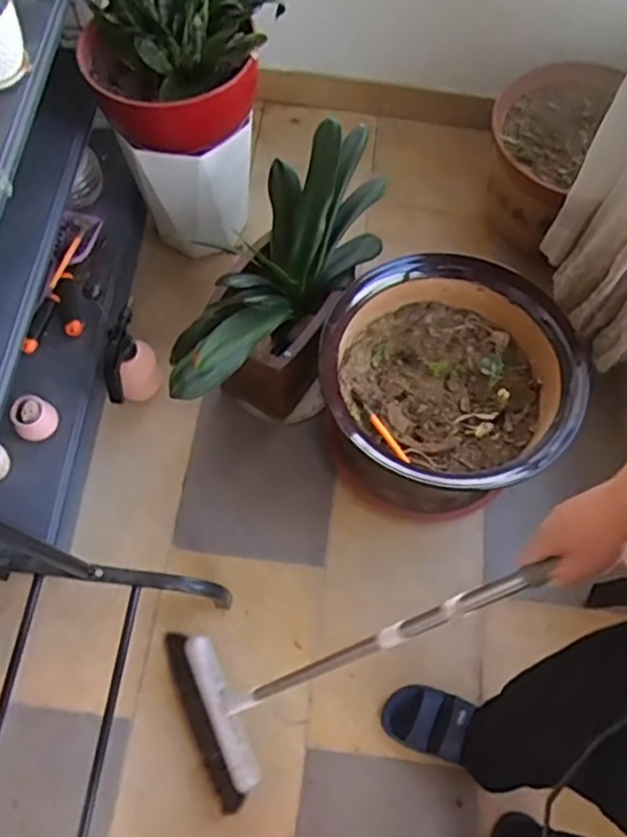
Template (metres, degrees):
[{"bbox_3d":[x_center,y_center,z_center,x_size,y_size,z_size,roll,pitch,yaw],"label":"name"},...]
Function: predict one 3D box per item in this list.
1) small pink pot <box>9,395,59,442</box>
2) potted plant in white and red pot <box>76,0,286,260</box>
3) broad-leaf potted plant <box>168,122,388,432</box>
[{"bbox_3d":[-0.497,-0.002,1.165,0.064,0.060,0.065,1,67,-3],"label":"small pink pot"},{"bbox_3d":[-0.238,-0.596,1.230,0.286,0.505,0.307,1,67,-3],"label":"potted plant in white and red pot"},{"bbox_3d":[-0.056,-0.202,1.169,0.232,0.424,0.508,20,67,6],"label":"broad-leaf potted plant"}]

